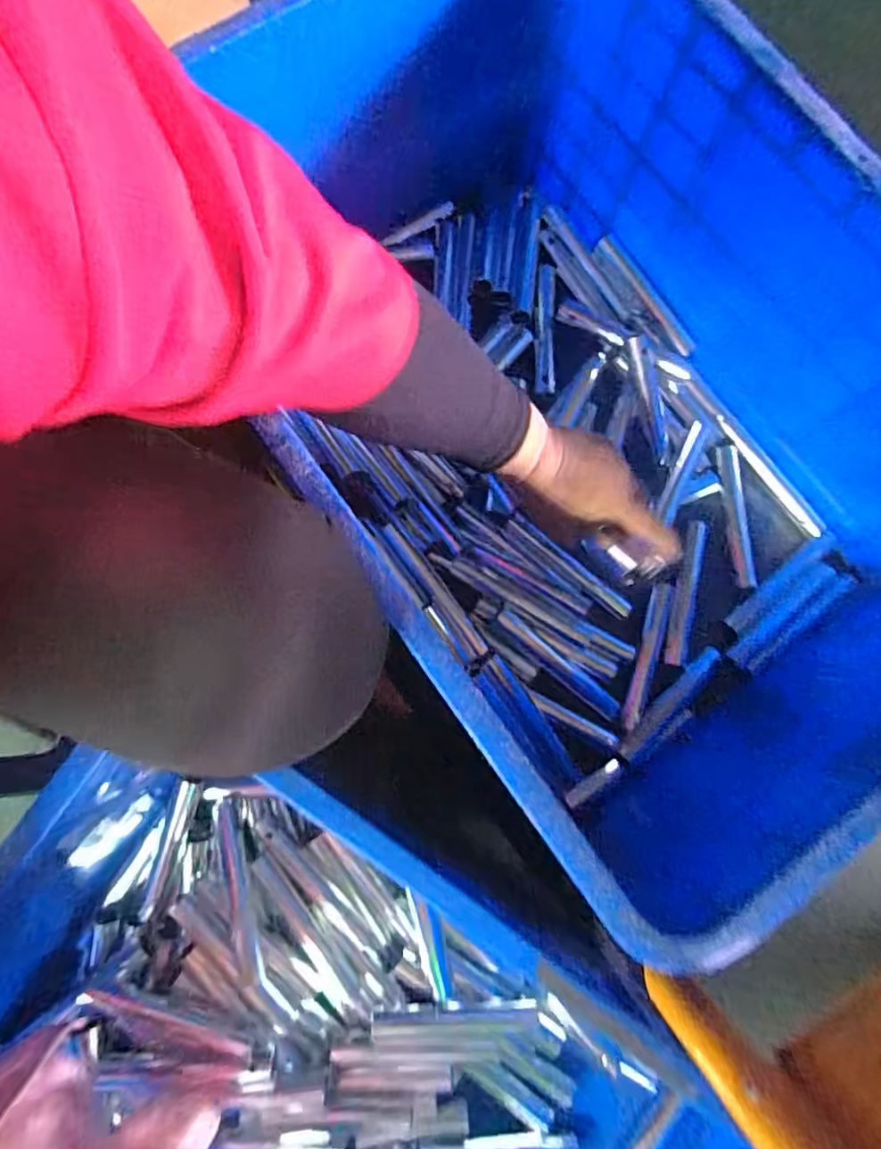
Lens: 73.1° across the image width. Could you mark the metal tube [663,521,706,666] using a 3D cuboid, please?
[{"bbox_3d":[0.232,0.018,0.559,0.020,0.015,0.135,12,79,1],"label":"metal tube"}]

